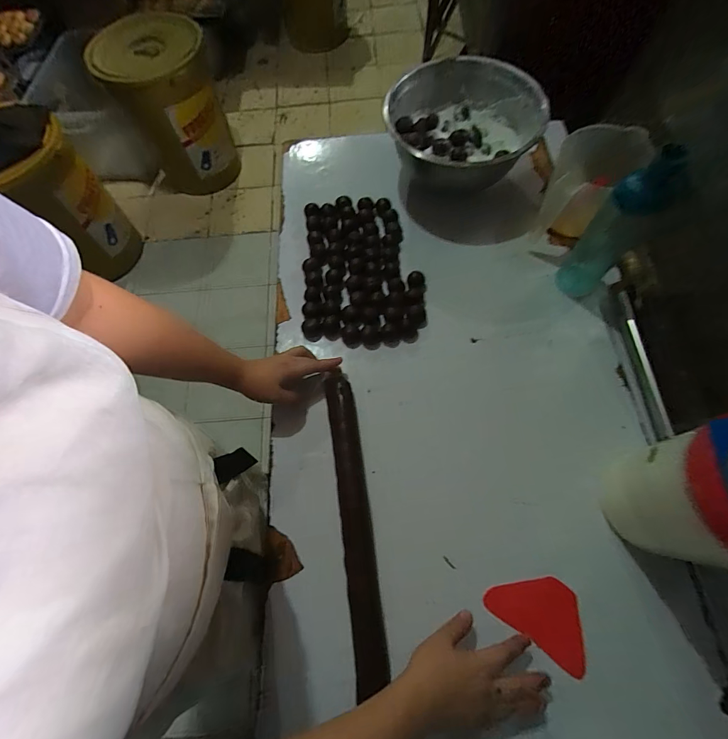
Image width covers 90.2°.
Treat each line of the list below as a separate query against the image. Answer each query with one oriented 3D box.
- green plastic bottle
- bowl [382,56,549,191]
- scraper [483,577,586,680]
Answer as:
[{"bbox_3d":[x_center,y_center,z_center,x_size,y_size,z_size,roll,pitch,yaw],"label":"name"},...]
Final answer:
[{"bbox_3d":[0.409,-0.228,0.592,0.079,0.254,0.082,-41,70,-13],"label":"green plastic bottle"},{"bbox_3d":[0.203,-0.507,0.758,0.292,0.124,0.286,-1,68,2],"label":"bowl"},{"bbox_3d":[0.244,0.329,0.497,0.133,0.004,0.086,32,70,19],"label":"scraper"}]

